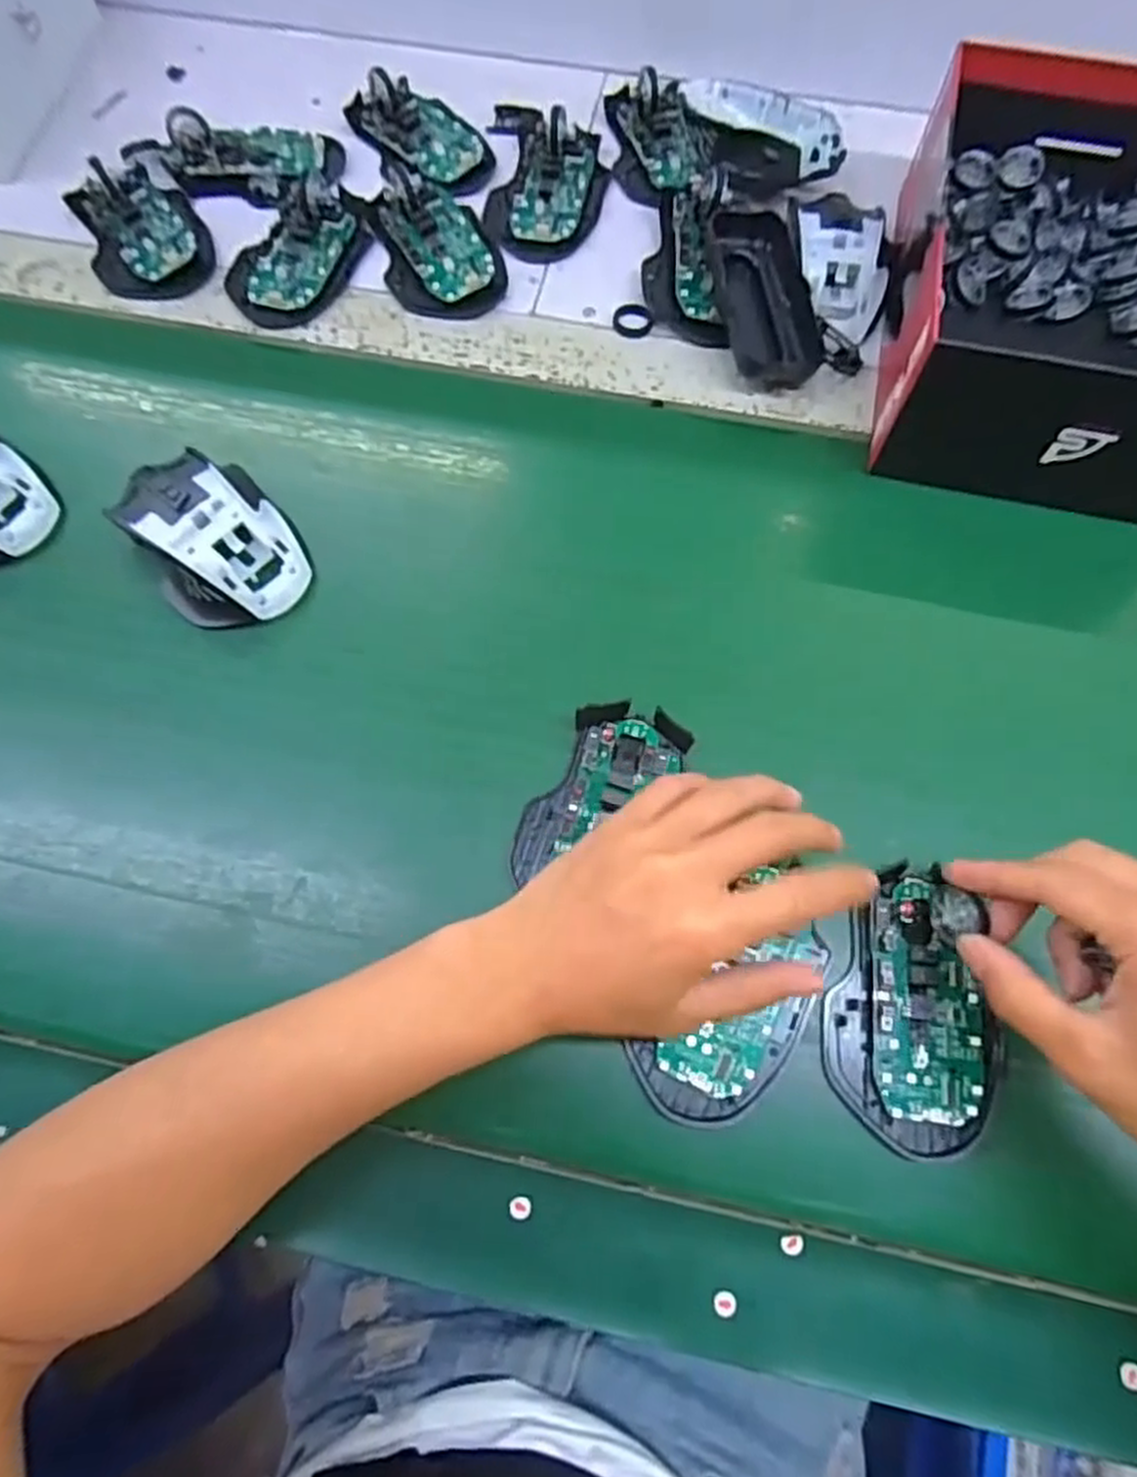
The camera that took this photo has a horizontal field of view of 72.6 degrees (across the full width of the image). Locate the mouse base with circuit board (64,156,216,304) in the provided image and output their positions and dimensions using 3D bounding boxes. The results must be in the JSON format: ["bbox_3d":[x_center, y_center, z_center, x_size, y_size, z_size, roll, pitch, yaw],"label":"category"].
[{"bbox_3d":[-0.274,-0.326,0.496,0.073,0.020,0.106,-22,71,-8],"label":"mouse base with circuit board"}]

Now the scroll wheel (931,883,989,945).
[{"bbox_3d":[0.158,0.072,0.318,0.007,0.024,0.023,23,82,-34],"label":"scroll wheel"}]

